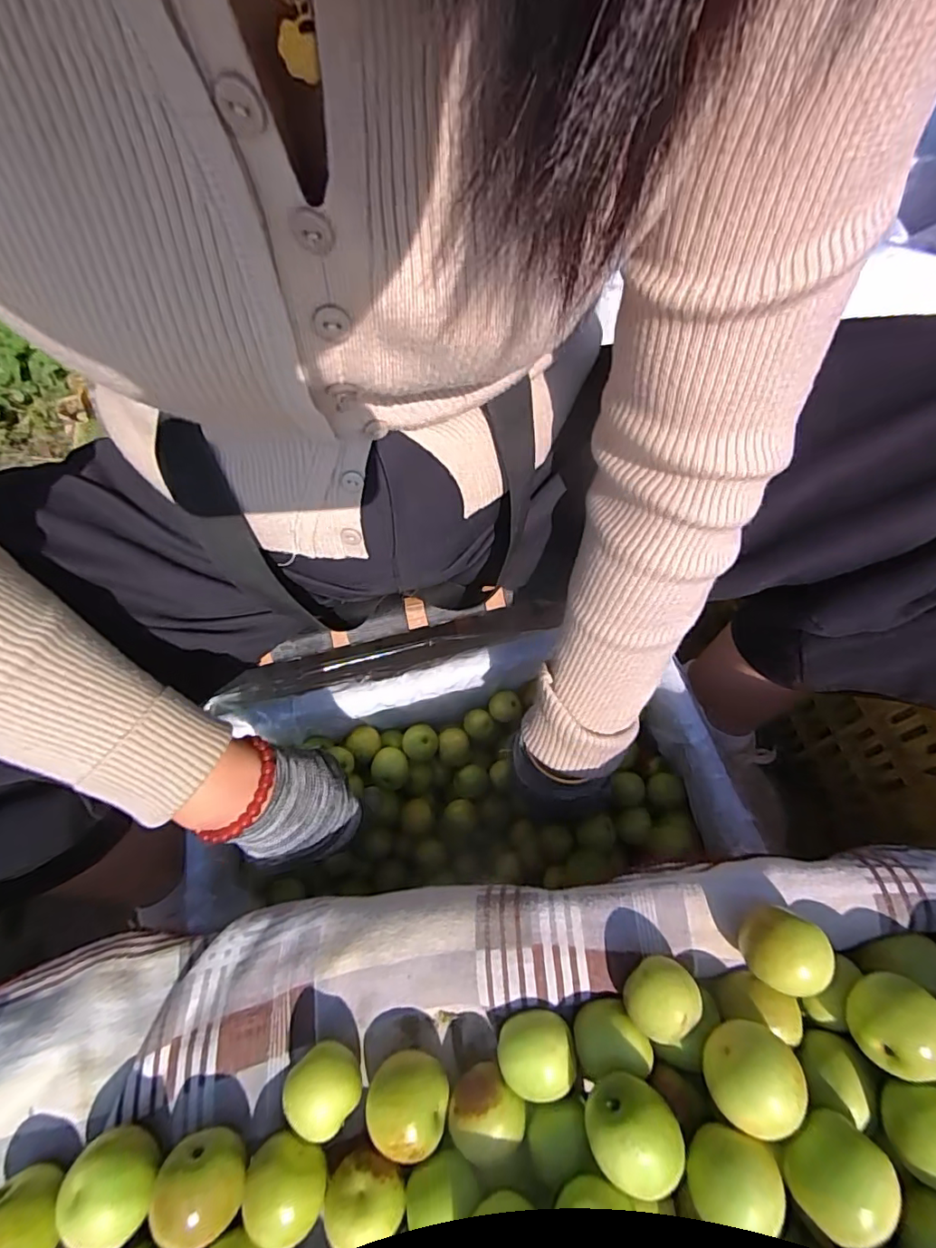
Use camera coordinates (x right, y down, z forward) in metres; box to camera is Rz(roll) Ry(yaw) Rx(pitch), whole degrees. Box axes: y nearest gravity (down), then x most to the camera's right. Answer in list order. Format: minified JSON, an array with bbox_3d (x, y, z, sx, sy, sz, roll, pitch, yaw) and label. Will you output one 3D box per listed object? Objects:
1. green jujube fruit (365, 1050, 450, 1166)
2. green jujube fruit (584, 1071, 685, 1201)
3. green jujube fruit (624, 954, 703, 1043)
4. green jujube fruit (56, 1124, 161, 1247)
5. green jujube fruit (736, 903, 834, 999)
[{"bbox_3d":[-0.025,0.203,0.235,0.033,0.026,0.031,-2,62,3],"label":"green jujube fruit"},{"bbox_3d":[0.060,0.186,0.204,0.031,0.035,0.029,-2,62,3],"label":"green jujube fruit"},{"bbox_3d":[0.080,0.155,0.229,0.026,0.026,0.028,-2,62,3],"label":"green jujube fruit"},{"bbox_3d":[-0.145,0.231,0.228,0.032,0.027,0.036,-24,63,-9],"label":"green jujube fruit"},{"bbox_3d":[0.132,0.137,0.232,0.029,0.031,0.029,-2,62,3],"label":"green jujube fruit"}]

